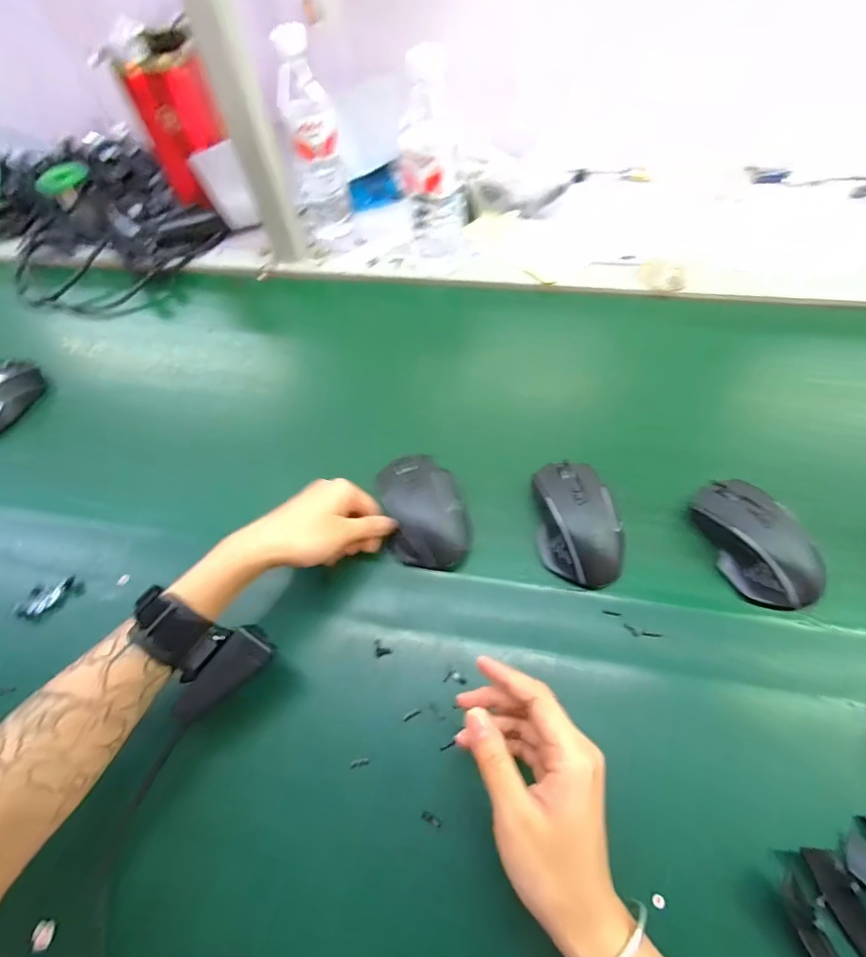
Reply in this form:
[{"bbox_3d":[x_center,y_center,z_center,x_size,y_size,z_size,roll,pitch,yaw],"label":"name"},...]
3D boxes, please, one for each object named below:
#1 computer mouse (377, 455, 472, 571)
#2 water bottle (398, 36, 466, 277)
[{"bbox_3d":[-0.008,0.025,0.437,0.073,0.033,0.112,-10,57,-2],"label":"computer mouse"},{"bbox_3d":[0.001,-0.350,0.563,0.072,0.220,0.056,-4,58,2],"label":"water bottle"}]

